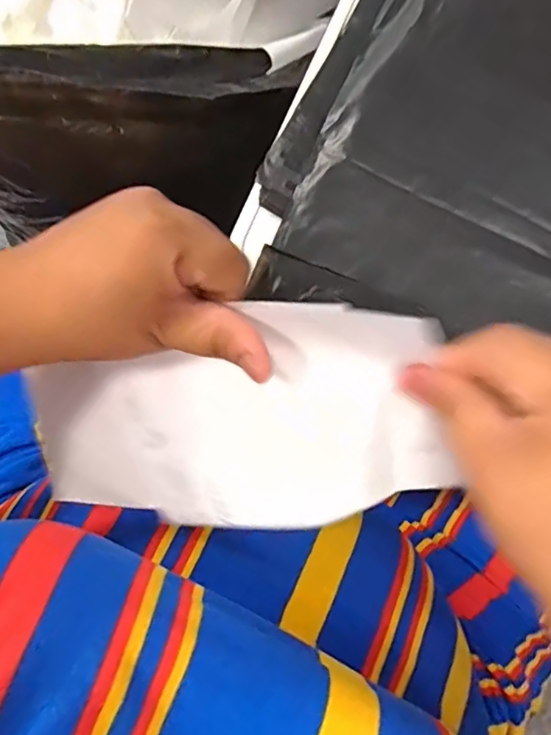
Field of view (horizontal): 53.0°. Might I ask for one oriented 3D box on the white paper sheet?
[{"bbox_3d":[-0.030,0.026,0.247,0.199,0.020,0.100,-5,116,19],"label":"white paper sheet"}]

